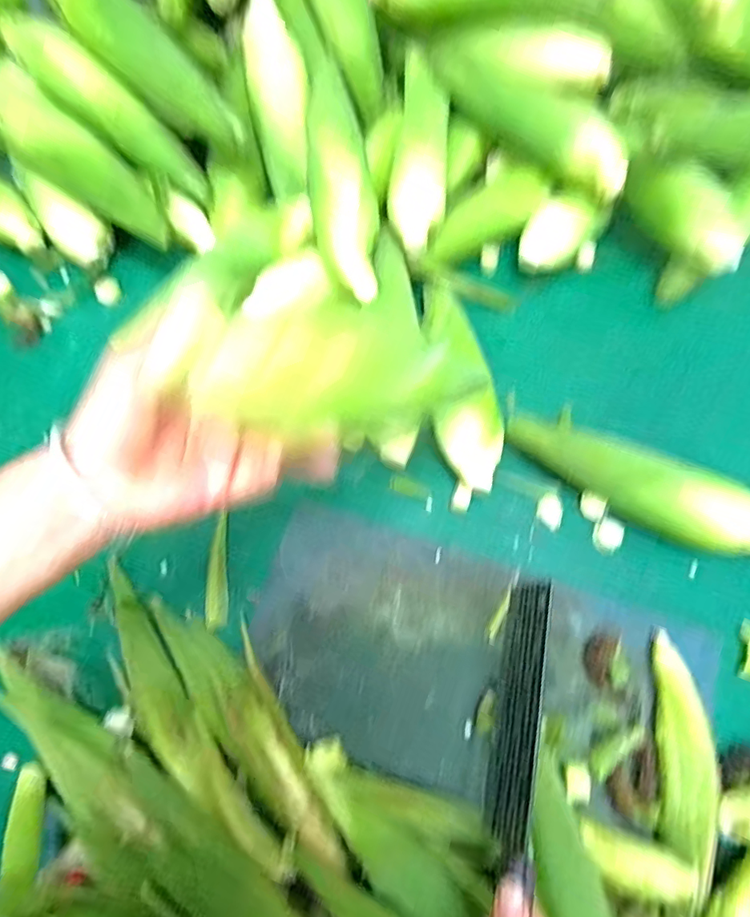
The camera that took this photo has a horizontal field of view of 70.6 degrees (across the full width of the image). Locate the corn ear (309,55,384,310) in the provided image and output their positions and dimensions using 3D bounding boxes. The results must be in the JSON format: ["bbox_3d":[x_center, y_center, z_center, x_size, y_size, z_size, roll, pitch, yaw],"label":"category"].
[{"bbox_3d":[-0.037,-0.299,0.556,0.065,0.047,0.265,-9,82,-5],"label":"corn ear"}]

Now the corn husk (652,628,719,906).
[{"bbox_3d":[0.264,0.254,0.459,0.034,0.045,0.187,9,69,2],"label":"corn husk"}]

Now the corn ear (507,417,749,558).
[{"bbox_3d":[0.272,0.029,0.536,0.283,0.071,0.055,26,70,9],"label":"corn ear"}]

